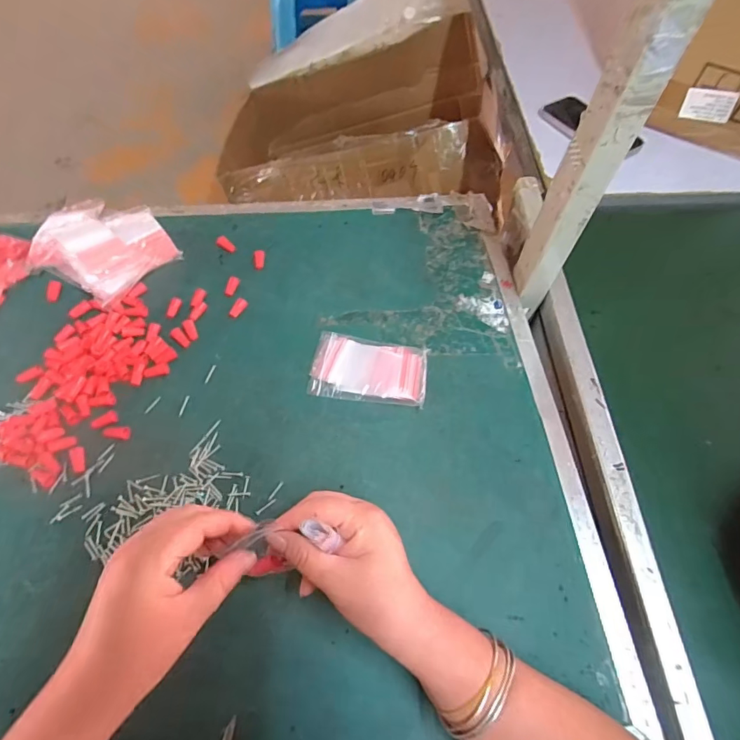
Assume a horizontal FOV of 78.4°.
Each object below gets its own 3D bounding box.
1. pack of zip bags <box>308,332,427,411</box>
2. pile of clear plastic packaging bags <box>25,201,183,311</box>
[{"bbox_3d":[0.000,0.000,0.467,0.115,0.017,0.070,8,62,3],"label":"pack of zip bags"},{"bbox_3d":[-0.322,-0.159,0.540,0.168,0.041,0.138,31,65,15],"label":"pile of clear plastic packaging bags"}]

